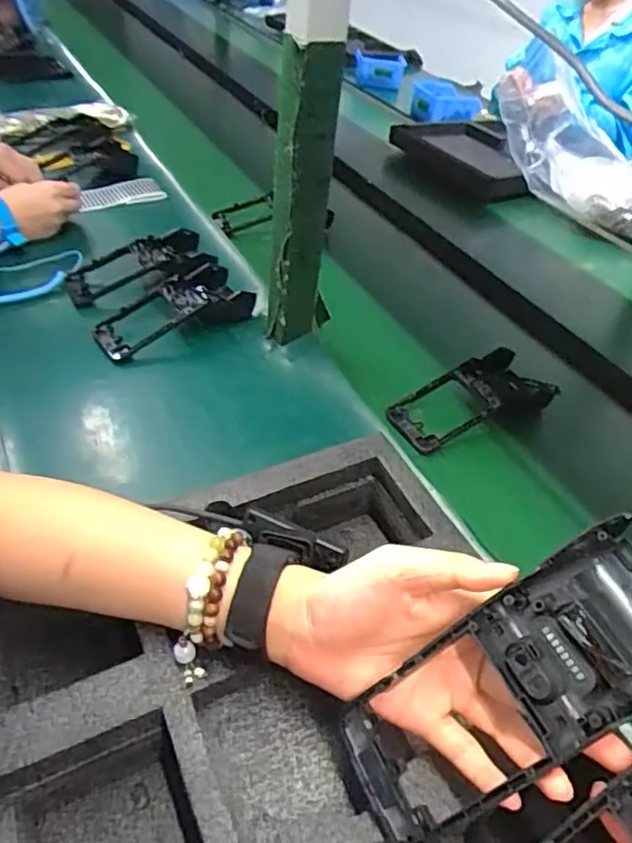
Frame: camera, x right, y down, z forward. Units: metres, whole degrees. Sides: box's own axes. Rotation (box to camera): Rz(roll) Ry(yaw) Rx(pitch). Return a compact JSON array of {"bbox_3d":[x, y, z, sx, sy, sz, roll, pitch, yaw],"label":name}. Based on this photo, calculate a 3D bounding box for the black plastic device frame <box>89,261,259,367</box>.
[{"bbox_3d":[-0.169,-0.132,0.731,0.183,0.042,0.088,-21,49,-28],"label":"black plastic device frame"}]

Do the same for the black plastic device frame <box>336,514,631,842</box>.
[{"bbox_3d":[0.096,0.131,0.304,0.190,0.053,0.078,-34,47,6],"label":"black plastic device frame"}]

